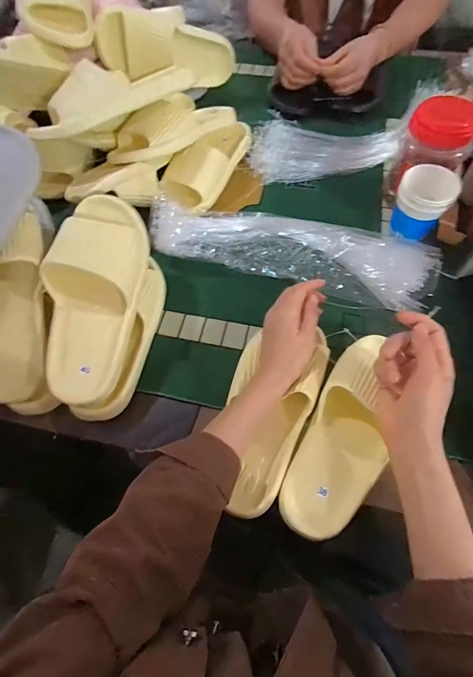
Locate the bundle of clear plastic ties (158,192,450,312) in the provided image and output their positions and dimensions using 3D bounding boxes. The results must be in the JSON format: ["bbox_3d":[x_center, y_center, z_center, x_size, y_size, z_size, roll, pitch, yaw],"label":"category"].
[{"bbox_3d":[0.072,-0.134,0.516,0.399,0.048,0.119,14,65,10],"label":"bundle of clear plastic ties"}]

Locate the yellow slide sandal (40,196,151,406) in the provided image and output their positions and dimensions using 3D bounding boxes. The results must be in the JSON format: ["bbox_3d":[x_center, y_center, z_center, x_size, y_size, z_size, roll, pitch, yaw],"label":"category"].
[{"bbox_3d":[-0.167,-0.053,0.418,0.103,0.060,0.257,5,83,6],"label":"yellow slide sandal"}]

